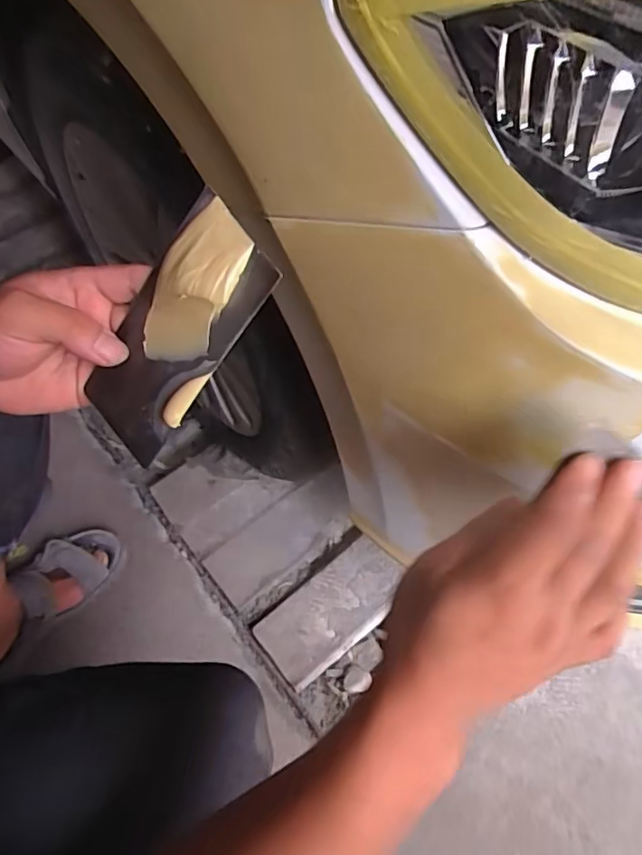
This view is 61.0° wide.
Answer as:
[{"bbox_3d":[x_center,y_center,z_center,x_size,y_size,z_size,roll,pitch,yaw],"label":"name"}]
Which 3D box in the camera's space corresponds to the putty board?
[{"bbox_3d":[-0.080,-0.052,0.290,0.069,0.015,0.132,42,104,23],"label":"putty board"}]

